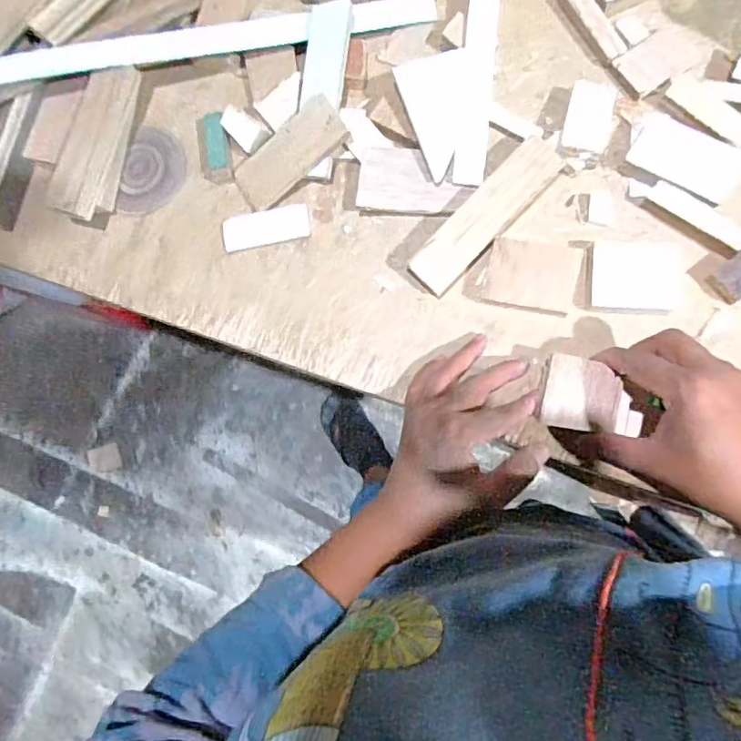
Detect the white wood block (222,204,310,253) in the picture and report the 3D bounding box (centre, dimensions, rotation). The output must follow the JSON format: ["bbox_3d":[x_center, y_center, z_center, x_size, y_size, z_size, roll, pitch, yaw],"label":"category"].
[{"bbox_3d":[-0.091,-0.124,0.456,0.077,0.005,0.030,-11,82,6],"label":"white wood block"}]

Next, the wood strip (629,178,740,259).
[{"bbox_3d":[0.244,-0.121,0.404,0.092,0.024,0.017,40,90,10],"label":"wood strip"}]

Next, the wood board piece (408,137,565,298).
[{"bbox_3d":[0.092,-0.122,0.413,0.036,0.009,0.144,43,95,-11],"label":"wood board piece"}]

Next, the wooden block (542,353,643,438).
[{"bbox_3d":[0.162,0.019,0.379,0.070,0.017,0.051,10,85,9],"label":"wooden block"}]

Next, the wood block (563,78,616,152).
[{"bbox_3d":[0.177,-0.203,0.424,0.036,0.021,0.063,14,86,9],"label":"wood block"}]

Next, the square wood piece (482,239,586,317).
[{"bbox_3d":[0.128,-0.075,0.415,0.069,0.019,0.055,11,85,9],"label":"square wood piece"}]

